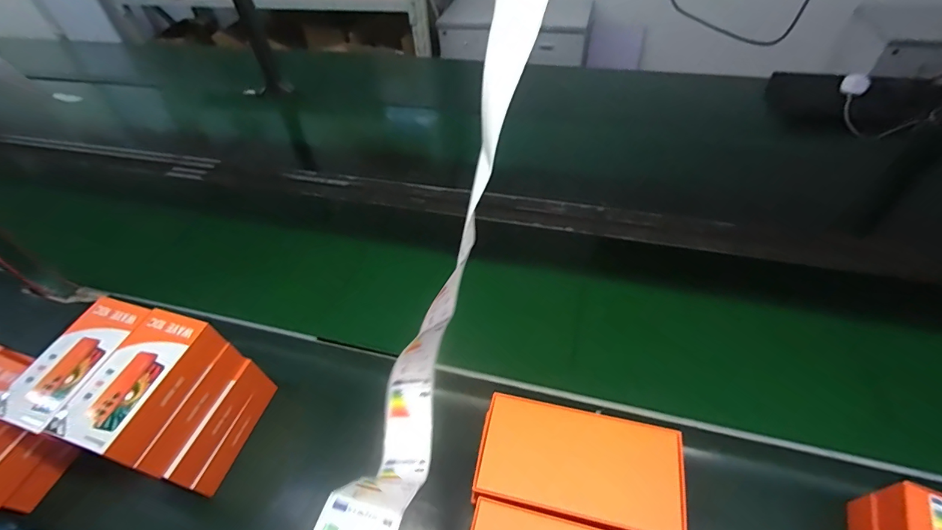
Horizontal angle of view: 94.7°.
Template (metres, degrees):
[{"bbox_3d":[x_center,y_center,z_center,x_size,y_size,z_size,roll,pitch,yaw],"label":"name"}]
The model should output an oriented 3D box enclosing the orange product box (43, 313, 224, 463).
[{"bbox_3d":[-0.440,0.157,0.586,0.095,0.059,0.185,10,49,15],"label":"orange product box"}]

